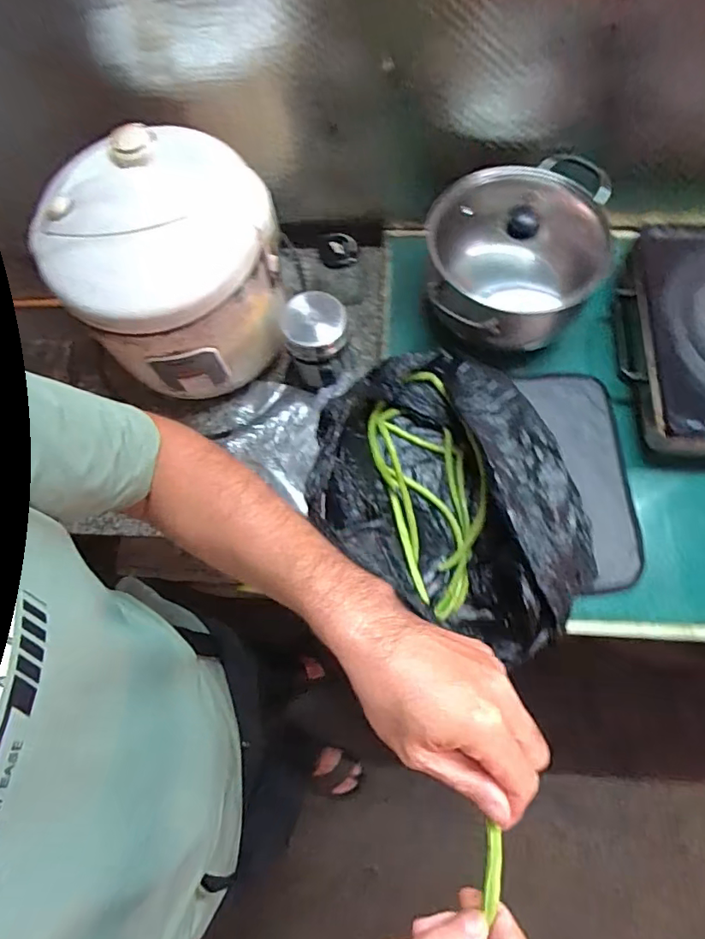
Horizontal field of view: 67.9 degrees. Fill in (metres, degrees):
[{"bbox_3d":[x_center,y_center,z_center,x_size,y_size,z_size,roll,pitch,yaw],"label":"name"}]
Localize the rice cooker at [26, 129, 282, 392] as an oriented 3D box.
[{"bbox_3d":[-0.213,-0.239,0.647,0.240,0.203,0.219,-1,71,2],"label":"rice cooker"}]

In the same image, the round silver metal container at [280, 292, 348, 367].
[{"bbox_3d":[-0.047,-0.178,0.647,0.081,0.049,0.076,-1,71,2],"label":"round silver metal container"}]

